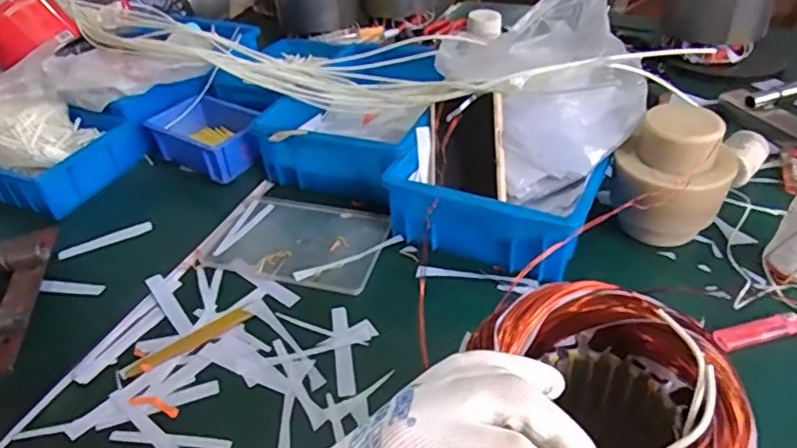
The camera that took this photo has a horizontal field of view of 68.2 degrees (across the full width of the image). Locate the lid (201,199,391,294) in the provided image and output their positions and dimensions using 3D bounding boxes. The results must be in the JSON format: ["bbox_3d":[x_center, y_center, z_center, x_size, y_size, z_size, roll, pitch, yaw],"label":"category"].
[{"bbox_3d":[-0.104,0.017,0.642,0.175,0.011,0.121,10,42,16],"label":"lid"}]

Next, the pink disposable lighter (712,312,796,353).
[{"bbox_3d":[0.313,0.093,0.510,0.085,0.010,0.022,-11,40,-9],"label":"pink disposable lighter"}]

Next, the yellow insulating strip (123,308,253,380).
[{"bbox_3d":[-0.190,0.107,0.535,0.115,0.004,0.016,-28,46,-26],"label":"yellow insulating strip"}]

